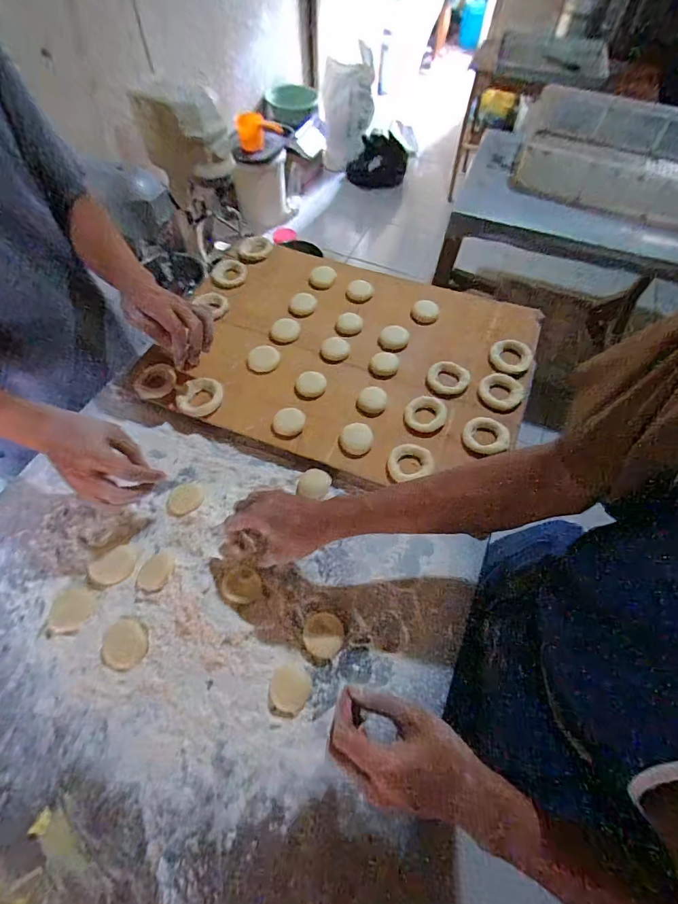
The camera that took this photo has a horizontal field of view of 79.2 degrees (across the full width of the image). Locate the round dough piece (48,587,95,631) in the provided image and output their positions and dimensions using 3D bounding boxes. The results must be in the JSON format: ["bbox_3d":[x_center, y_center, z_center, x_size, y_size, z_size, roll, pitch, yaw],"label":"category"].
[{"bbox_3d":[-0.316,0.185,0.483,0.049,0.004,0.046,0,61,0],"label":"round dough piece"}]

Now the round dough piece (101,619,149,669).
[{"bbox_3d":[-0.242,0.218,0.466,0.051,0.010,0.048,0,61,0],"label":"round dough piece"}]

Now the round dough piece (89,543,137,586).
[{"bbox_3d":[-0.283,0.141,0.513,0.054,0.004,0.044,-23,64,-11],"label":"round dough piece"}]

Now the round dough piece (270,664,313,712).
[{"bbox_3d":[-0.054,0.259,0.451,0.044,0.004,0.042,0,61,0],"label":"round dough piece"}]

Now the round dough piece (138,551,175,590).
[{"bbox_3d":[-0.221,0.145,0.505,0.042,0.018,0.045,0,61,0],"label":"round dough piece"}]

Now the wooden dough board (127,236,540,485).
[{"bbox_3d":[0.015,-0.172,0.663,0.552,0.030,0.407,19,63,11],"label":"wooden dough board"}]

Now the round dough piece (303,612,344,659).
[{"bbox_3d":[-0.018,0.217,0.488,0.047,0.005,0.048,0,61,0],"label":"round dough piece"}]

